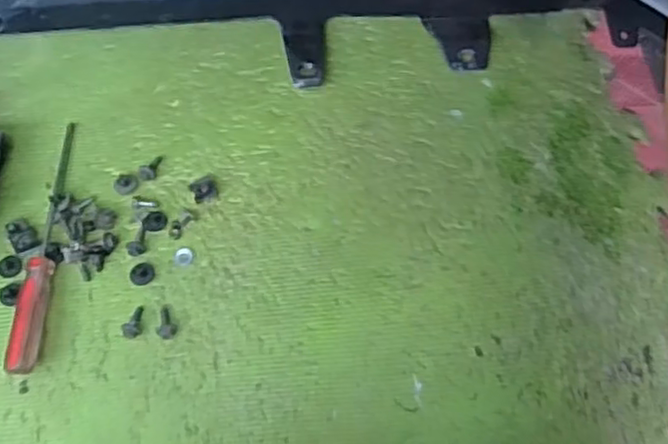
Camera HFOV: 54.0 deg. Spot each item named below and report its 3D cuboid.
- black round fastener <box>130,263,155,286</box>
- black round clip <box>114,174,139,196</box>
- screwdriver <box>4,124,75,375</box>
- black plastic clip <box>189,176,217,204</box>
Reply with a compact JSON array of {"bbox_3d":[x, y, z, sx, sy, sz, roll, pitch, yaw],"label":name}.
[{"bbox_3d":[-0.162,0.044,0.553,0.019,0.004,0.018,0,65,-1],"label":"black round fastener"},{"bbox_3d":[-0.185,-0.034,0.582,0.022,0.004,0.020,0,65,-1],"label":"black round clip"},{"bbox_3d":[-0.244,0.013,0.555,0.019,0.017,0.227,1,64,-1],"label":"screwdriver"},{"bbox_3d":[-0.115,-0.030,0.577,0.023,0.008,0.024,-23,68,-11],"label":"black plastic clip"}]

